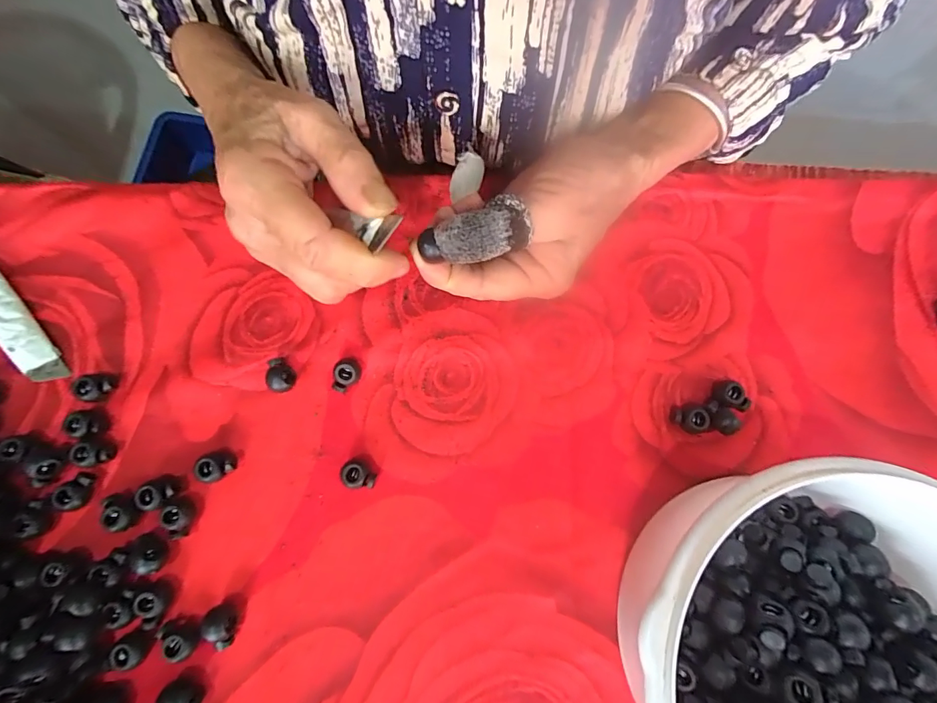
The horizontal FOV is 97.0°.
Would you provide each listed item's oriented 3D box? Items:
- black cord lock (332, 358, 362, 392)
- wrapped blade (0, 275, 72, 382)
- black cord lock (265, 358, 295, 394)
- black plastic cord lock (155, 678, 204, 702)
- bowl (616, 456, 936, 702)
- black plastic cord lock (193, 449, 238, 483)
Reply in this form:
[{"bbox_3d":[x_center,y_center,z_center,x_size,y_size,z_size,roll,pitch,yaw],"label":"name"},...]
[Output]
[{"bbox_3d":[-0.070,0.013,0.238,0.015,0.010,0.020,5,77,1],"label":"black cord lock"},{"bbox_3d":[-0.268,-0.025,0.236,0.021,0.010,0.108,-41,80,-9],"label":"wrapped blade"},{"bbox_3d":[-0.103,0.014,0.231,0.014,0.013,0.018,9,77,2],"label":"black cord lock"},{"bbox_3d":[-0.136,0.163,0.196,0.016,0.012,0.014,-16,78,-4],"label":"black plastic cord lock"},{"bbox_3d":[0.145,0.130,0.177,0.160,0.075,0.159,0,77,0],"label":"bowl"},{"bbox_3d":[-0.133,0.061,0.221,0.018,0.013,0.016,-6,77,-2],"label":"black plastic cord lock"}]

